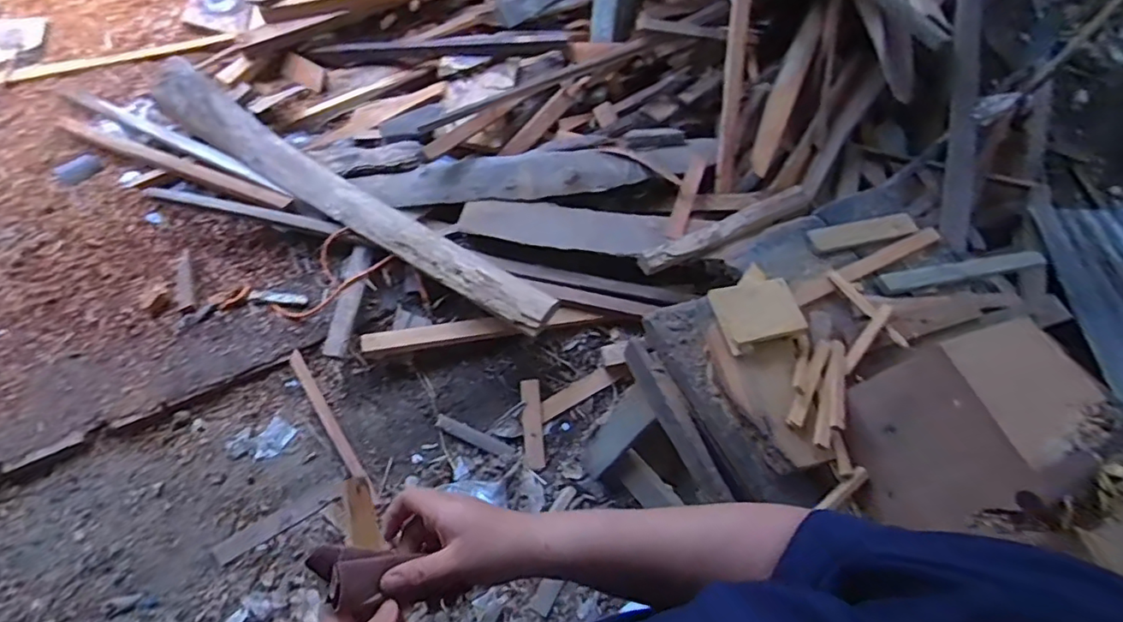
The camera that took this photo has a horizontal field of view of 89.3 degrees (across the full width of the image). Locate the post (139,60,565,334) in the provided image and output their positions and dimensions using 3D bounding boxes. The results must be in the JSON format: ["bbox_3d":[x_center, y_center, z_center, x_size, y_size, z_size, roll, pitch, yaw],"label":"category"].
[{"bbox_3d":[-0.607,-0.320,1.573,1.355,0.146,0.162,32,63,14],"label":"post"}]

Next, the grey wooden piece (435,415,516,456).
[{"bbox_3d":[-0.224,0.324,1.477,0.214,0.017,0.035,22,61,9],"label":"grey wooden piece"}]

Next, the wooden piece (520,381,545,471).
[{"bbox_3d":[-0.076,0.295,1.502,0.050,0.016,0.231,-3,60,-5],"label":"wooden piece"}]

